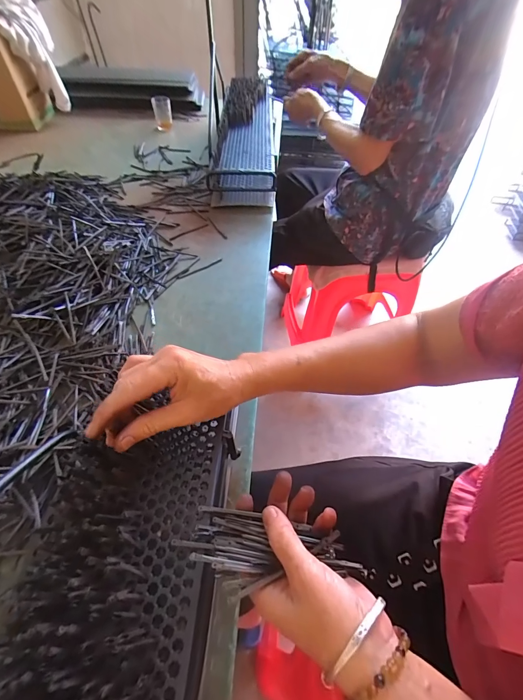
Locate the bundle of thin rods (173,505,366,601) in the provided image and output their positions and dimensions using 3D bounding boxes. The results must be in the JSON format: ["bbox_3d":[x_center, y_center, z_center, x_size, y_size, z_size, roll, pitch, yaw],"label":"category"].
[{"bbox_3d":[0.005,0.158,0.248,0.135,0.020,0.057,6,52,2],"label":"bundle of thin rods"}]

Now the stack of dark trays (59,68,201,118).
[{"bbox_3d":[-0.418,-0.847,1.061,0.409,0.108,0.102,-2,52,-4],"label":"stack of dark trays"}]

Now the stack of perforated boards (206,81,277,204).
[{"bbox_3d":[-0.036,-0.561,0.844,0.144,0.125,0.519,2,52,0],"label":"stack of perforated boards"}]

